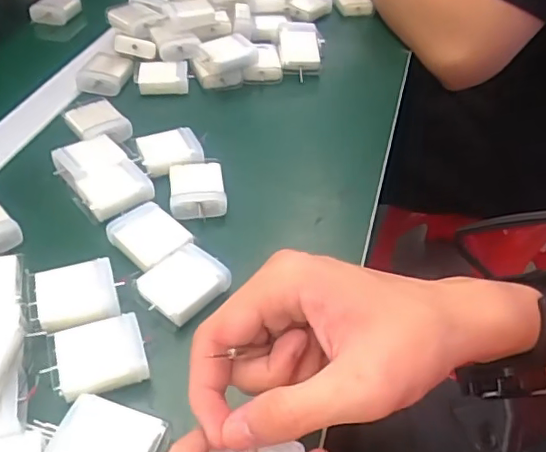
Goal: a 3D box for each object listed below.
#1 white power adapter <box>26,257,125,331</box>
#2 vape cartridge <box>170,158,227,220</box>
[{"bbox_3d":[-0.124,0.045,0.352,0.052,0.020,0.045,-12,45,-14],"label":"white power adapter"},{"bbox_3d":[-0.059,-0.030,0.432,0.040,0.018,0.051,-5,44,-10],"label":"vape cartridge"}]

